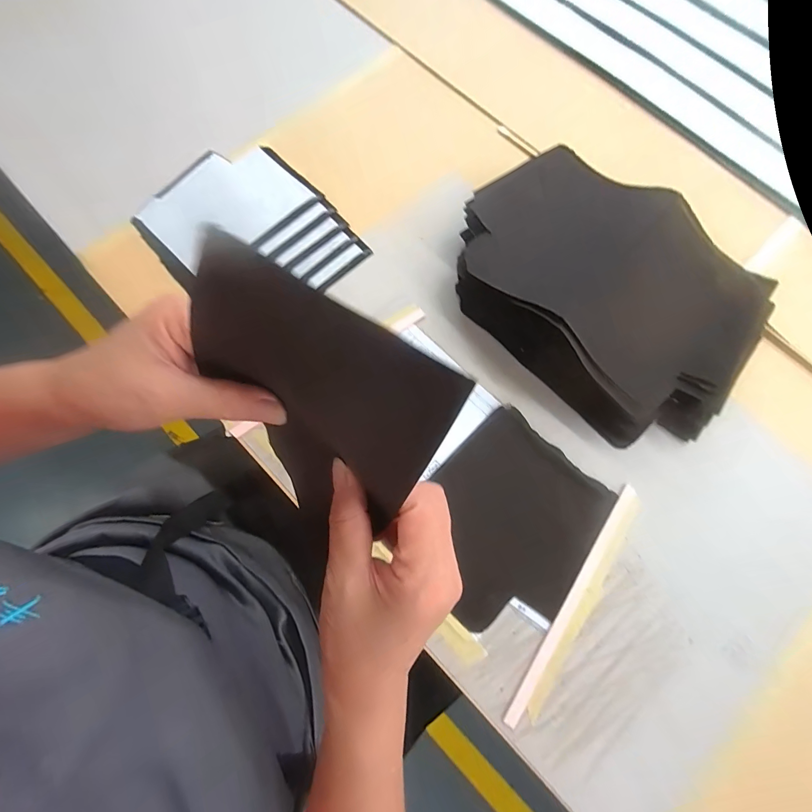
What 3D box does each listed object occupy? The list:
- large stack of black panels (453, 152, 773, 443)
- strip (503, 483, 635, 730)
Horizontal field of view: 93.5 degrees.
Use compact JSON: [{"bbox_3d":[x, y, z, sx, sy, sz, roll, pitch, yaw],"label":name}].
[{"bbox_3d":[0.186,-0.108,0.361,0.187,0.076,0.296,-43,79,-13],"label":"large stack of black panels"},{"bbox_3d":[0.143,0.160,0.321,0.014,0.004,0.215,35,76,8],"label":"strip"}]

